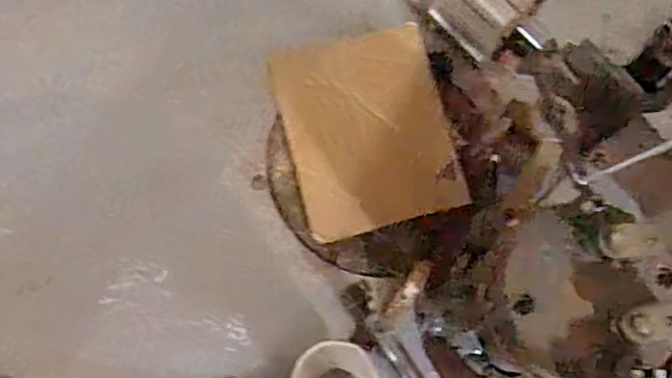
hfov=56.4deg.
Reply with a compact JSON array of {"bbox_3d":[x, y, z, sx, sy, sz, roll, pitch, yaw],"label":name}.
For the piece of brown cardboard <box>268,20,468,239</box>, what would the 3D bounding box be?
[{"bbox_3d":[0.026,-0.051,0.533,0.133,0.010,0.168,-14,77,-9],"label":"piece of brown cardboard"}]

